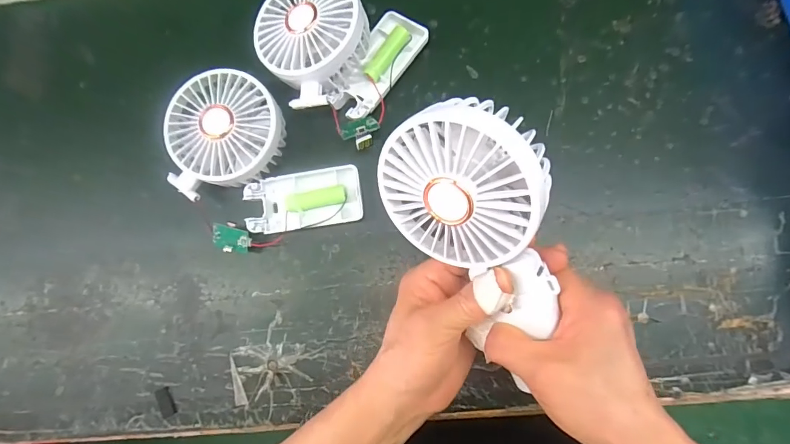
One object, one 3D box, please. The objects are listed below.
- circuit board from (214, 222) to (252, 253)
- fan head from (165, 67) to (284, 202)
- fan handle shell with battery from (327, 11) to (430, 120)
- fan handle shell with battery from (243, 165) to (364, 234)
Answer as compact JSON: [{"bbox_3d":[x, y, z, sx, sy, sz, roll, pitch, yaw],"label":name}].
[{"bbox_3d":[-0.128,0.013,0.331,0.028,0.004,0.023,4,102,1],"label":"circuit board"},{"bbox_3d":[-0.134,-0.070,0.340,0.092,0.047,0.085,-1,82,6],"label":"fan head"},{"bbox_3d":[-0.014,-0.126,0.349,0.043,0.021,0.094,34,87,9],"label":"fan handle shell with battery"},{"bbox_3d":[-0.072,-0.017,0.340,0.091,0.016,0.044,-9,82,4],"label":"fan handle shell with battery"}]

